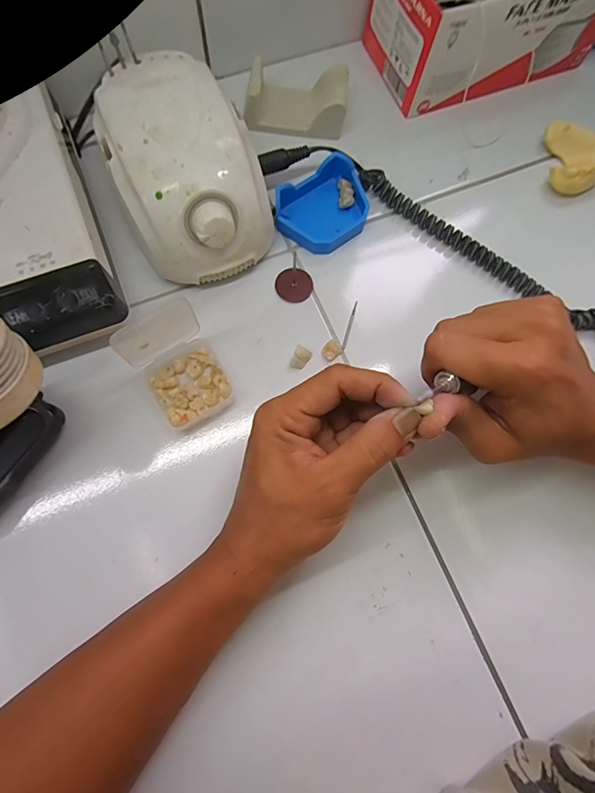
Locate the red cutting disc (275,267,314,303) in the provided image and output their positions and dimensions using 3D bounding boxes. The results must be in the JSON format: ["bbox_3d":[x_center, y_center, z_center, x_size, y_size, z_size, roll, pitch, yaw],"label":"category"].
[{"bbox_3d":[-0.002,-0.093,0.329,0.030,0.004,0.029,0,78,-1],"label":"red cutting disc"}]

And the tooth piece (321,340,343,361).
[{"bbox_3d":[0.027,-0.037,0.315,0.015,0.009,0.013,-39,82,-8],"label":"tooth piece"}]

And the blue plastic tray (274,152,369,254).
[{"bbox_3d":[0.024,-0.159,0.333,0.079,0.020,0.061,-37,81,-8],"label":"blue plastic tray"}]

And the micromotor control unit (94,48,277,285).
[{"bbox_3d":[-0.082,-0.165,0.299,0.100,0.080,0.136,-23,80,-6],"label":"micromotor control unit"}]

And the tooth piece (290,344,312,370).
[{"bbox_3d":[0.003,-0.030,0.312,0.013,0.010,0.017,22,79,3],"label":"tooth piece"}]

